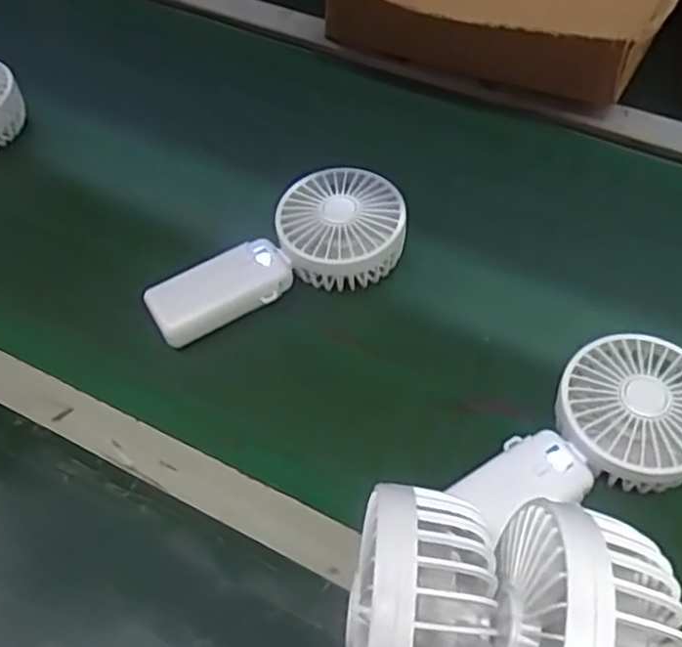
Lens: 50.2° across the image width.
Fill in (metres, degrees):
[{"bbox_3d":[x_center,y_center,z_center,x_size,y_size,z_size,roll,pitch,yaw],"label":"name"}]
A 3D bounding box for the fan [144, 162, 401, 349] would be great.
[{"bbox_3d":[-0.042,-0.039,0.509,0.184,0.052,0.081,-29,58,-20],"label":"fan"}]

